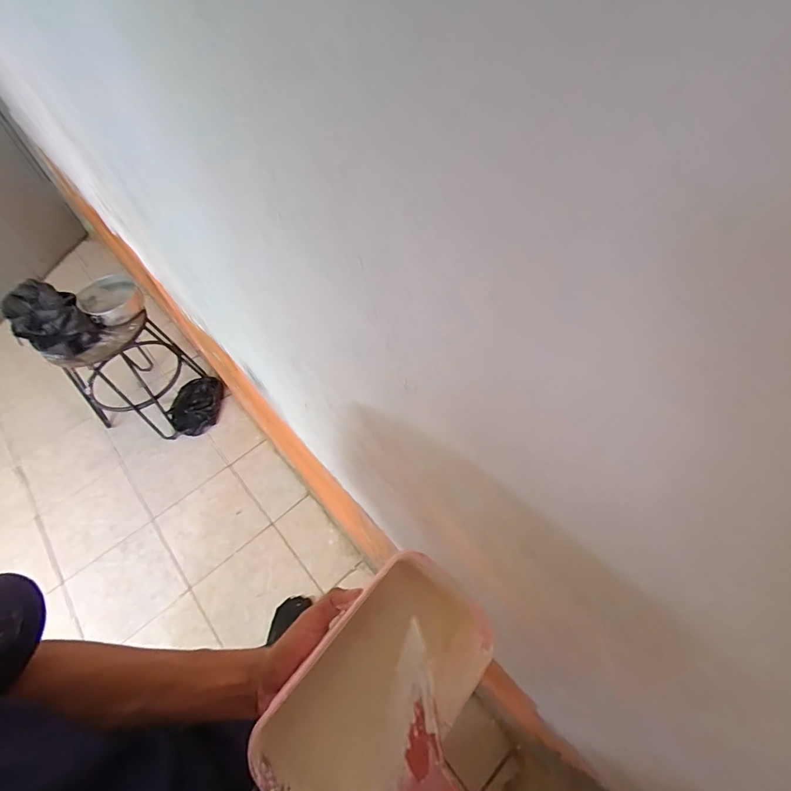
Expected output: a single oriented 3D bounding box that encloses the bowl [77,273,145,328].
[{"bbox_3d":[-0.967,-0.327,1.397,0.186,0.082,0.203,-29,57,-17],"label":"bowl"}]

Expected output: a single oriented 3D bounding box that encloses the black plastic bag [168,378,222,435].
[{"bbox_3d":[-0.836,0.043,1.735,0.206,0.103,0.240,-15,54,-8],"label":"black plastic bag"}]

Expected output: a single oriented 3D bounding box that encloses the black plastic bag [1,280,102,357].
[{"bbox_3d":[-1.084,-0.240,1.291,0.224,0.169,0.188,32,61,23],"label":"black plastic bag"}]

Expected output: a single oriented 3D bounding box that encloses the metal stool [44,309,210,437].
[{"bbox_3d":[-1.031,-0.117,1.599,0.361,0.481,0.373,15,56,13],"label":"metal stool"}]

